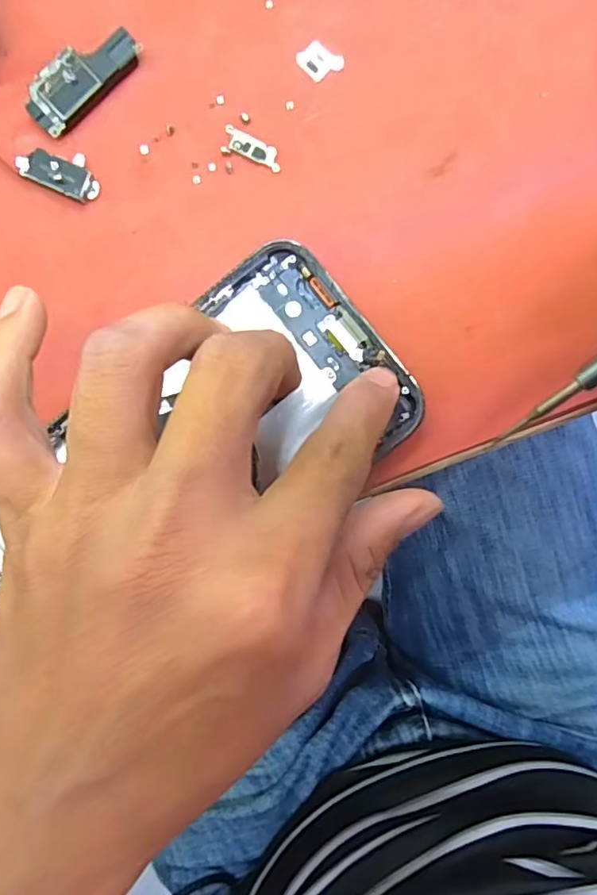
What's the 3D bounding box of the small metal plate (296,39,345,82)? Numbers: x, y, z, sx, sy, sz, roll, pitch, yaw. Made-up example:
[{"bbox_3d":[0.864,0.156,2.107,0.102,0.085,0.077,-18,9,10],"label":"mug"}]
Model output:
[{"bbox_3d":[0.007,-0.126,0.174,0.013,0.004,0.011,42,93,-2],"label":"small metal plate"}]

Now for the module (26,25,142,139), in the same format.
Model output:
[{"bbox_3d":[-0.069,-0.119,0.173,0.040,0.004,0.017,-42,93,2],"label":"module"}]

